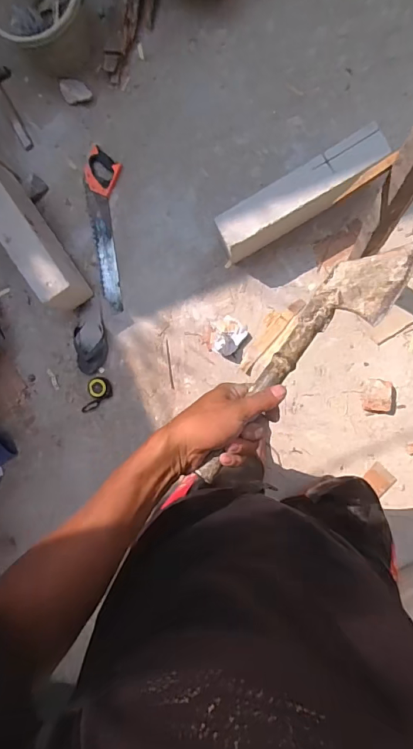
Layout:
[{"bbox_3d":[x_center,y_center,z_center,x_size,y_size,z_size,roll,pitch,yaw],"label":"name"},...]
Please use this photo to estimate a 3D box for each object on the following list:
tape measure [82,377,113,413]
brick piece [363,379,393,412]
[{"bbox_3d":[-0.350,0.069,1.374,0.074,0.037,0.124,17,91,7],"label":"tape measure"},{"bbox_3d":[0.511,0.062,1.277,0.073,0.044,0.092,7,90,7],"label":"brick piece"}]

